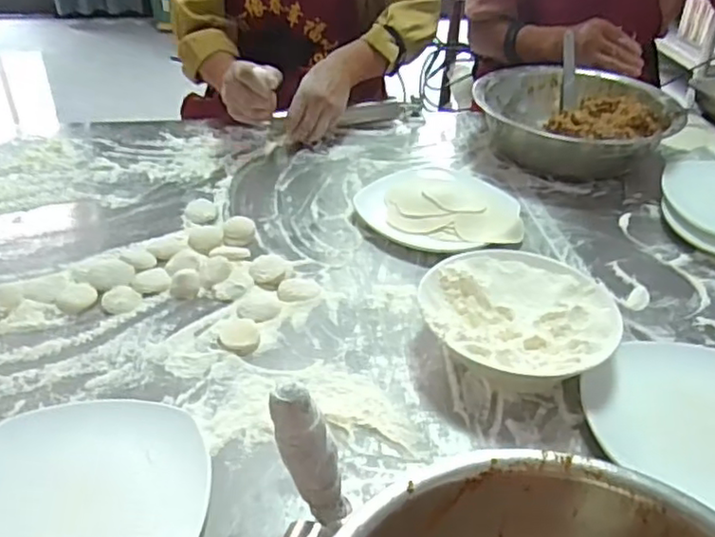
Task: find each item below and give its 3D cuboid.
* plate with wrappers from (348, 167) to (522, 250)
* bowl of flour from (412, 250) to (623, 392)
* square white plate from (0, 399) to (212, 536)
[{"bbox_3d":[0.099,-0.072,0.793,0.195,0.034,0.137,19,39,25],"label":"plate with wrappers"},{"bbox_3d":[0.144,0.051,0.604,0.170,0.053,0.154,15,38,20],"label":"bowl of flour"},{"bbox_3d":[-0.200,0.164,0.465,0.180,0.019,0.177,2,35,3],"label":"square white plate"}]

